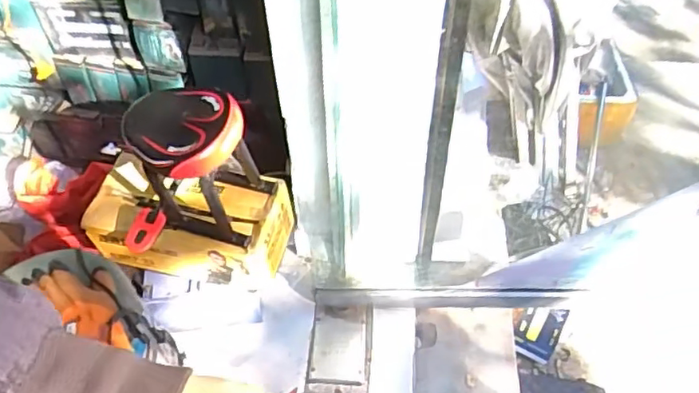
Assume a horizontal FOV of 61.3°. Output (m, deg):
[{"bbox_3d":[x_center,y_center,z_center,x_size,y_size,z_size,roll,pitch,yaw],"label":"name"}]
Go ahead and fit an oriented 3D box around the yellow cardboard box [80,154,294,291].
[{"bbox_3d":[-0.353,0.063,1.321,0.418,0.165,0.194,10,53,9],"label":"yellow cardboard box"}]

